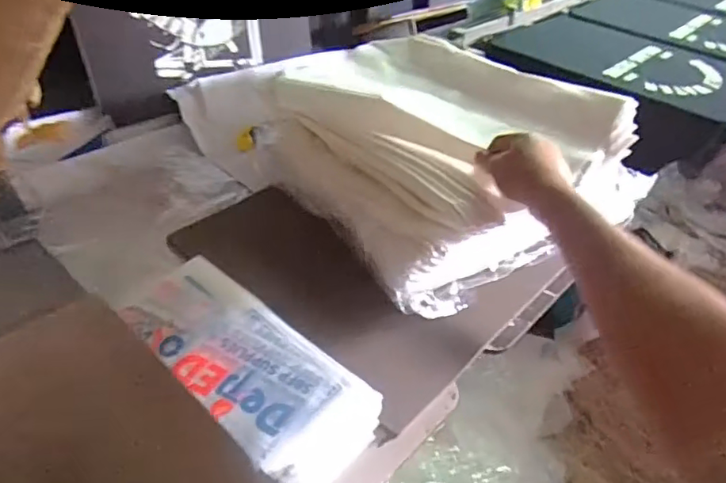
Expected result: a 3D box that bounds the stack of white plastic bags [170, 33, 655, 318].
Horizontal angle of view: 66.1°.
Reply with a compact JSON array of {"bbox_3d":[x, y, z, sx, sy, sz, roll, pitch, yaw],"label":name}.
[{"bbox_3d":[0.070,-0.163,0.820,0.443,0.156,0.544,-22,44,-31],"label":"stack of white plastic bags"}]

